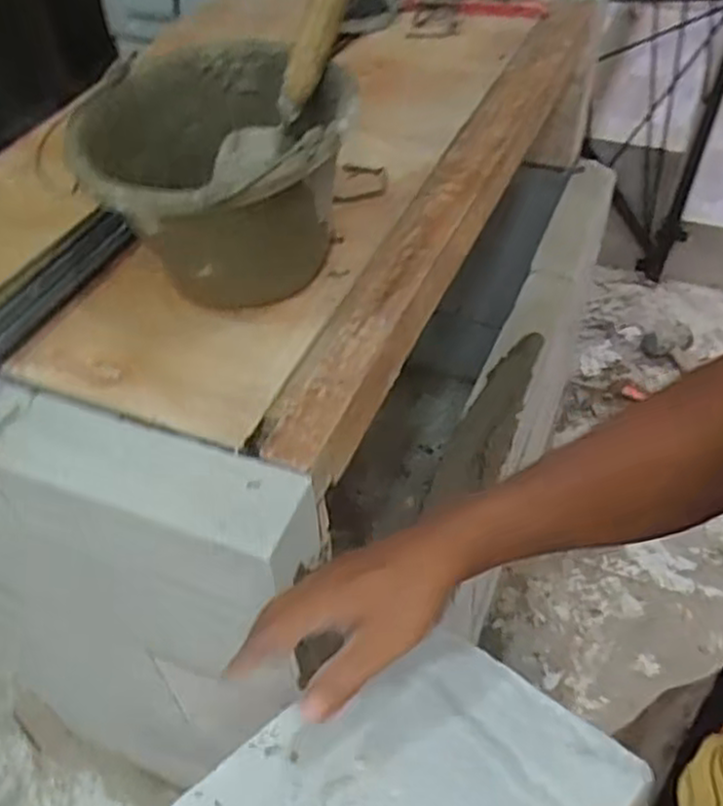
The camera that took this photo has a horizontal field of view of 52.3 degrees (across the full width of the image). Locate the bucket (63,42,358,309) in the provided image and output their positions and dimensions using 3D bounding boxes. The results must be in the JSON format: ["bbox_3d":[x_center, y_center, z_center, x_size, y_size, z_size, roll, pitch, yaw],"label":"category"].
[{"bbox_3d":[-0.124,-0.193,0.653,0.219,0.166,0.245,-5,48,-3],"label":"bucket"}]

